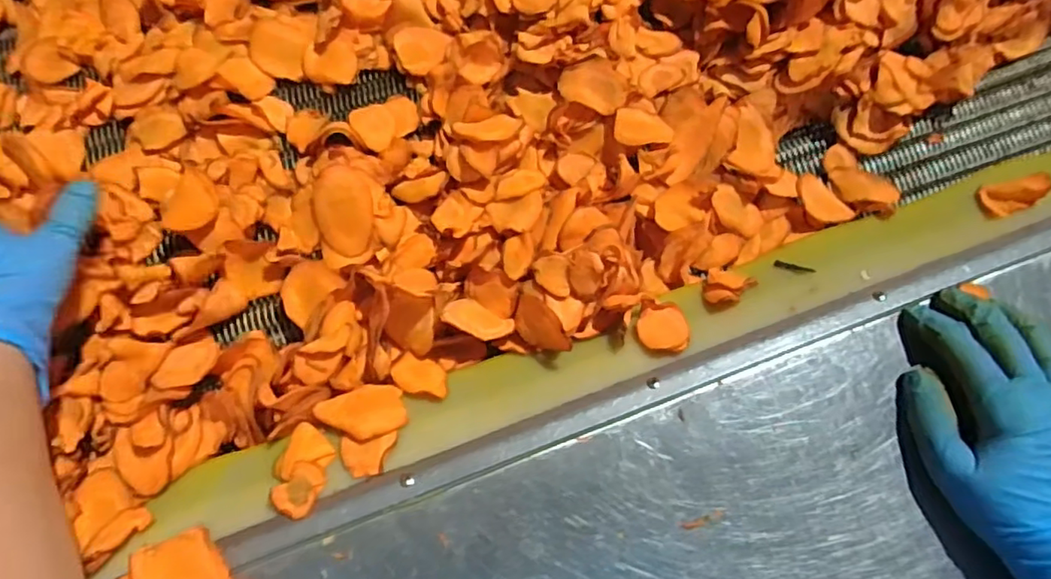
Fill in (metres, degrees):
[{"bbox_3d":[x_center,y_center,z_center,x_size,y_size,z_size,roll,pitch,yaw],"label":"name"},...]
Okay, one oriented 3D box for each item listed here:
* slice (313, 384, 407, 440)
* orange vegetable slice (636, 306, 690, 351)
[{"bbox_3d":[-0.106,0.079,0.377,0.056,0.006,0.036,-18,70,-5],"label":"slice"},{"bbox_3d":[0.092,0.026,0.392,0.033,0.004,0.033,1,47,12],"label":"orange vegetable slice"}]

